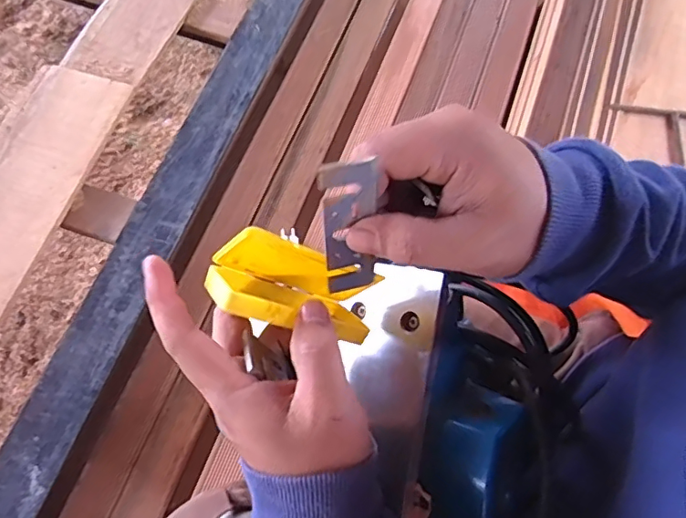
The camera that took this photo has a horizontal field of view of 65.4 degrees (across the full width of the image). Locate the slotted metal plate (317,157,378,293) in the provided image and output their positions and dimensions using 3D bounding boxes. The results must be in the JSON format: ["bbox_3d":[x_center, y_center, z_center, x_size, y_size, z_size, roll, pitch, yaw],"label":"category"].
[{"bbox_3d":[0.004,-0.014,0.258,0.026,0.080,0.005,-7,46,-5],"label":"slotted metal plate"}]

